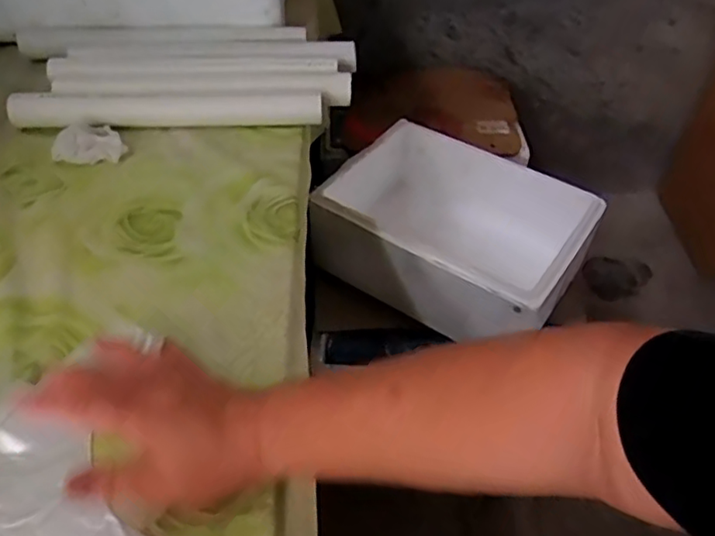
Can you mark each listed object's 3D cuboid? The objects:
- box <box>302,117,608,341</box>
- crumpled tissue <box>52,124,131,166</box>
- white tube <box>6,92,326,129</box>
[{"bbox_3d":[0.148,-0.043,0.992,0.386,0.209,0.303,27,51,22],"label":"box"},{"bbox_3d":[-0.298,-0.138,0.666,0.078,0.028,0.045,-4,47,-6],"label":"crumpled tissue"},{"bbox_3d":[-0.217,-0.184,0.691,0.349,0.040,0.033,1,47,-1],"label":"white tube"}]

